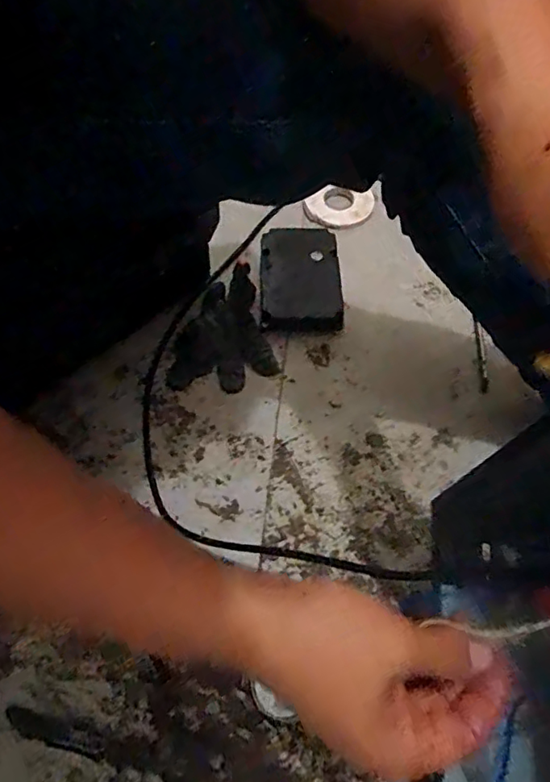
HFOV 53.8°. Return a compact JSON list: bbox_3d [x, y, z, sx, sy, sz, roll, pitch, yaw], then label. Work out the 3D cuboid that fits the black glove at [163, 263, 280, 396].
[{"bbox_3d":[-0.070,-0.066,0.617,0.123,0.040,0.136,-14,61,-9],"label":"black glove"}]

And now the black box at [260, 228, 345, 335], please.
[{"bbox_3d":[0.032,-0.138,0.670,0.096,0.024,0.141,0,60,-2],"label":"black box"}]

